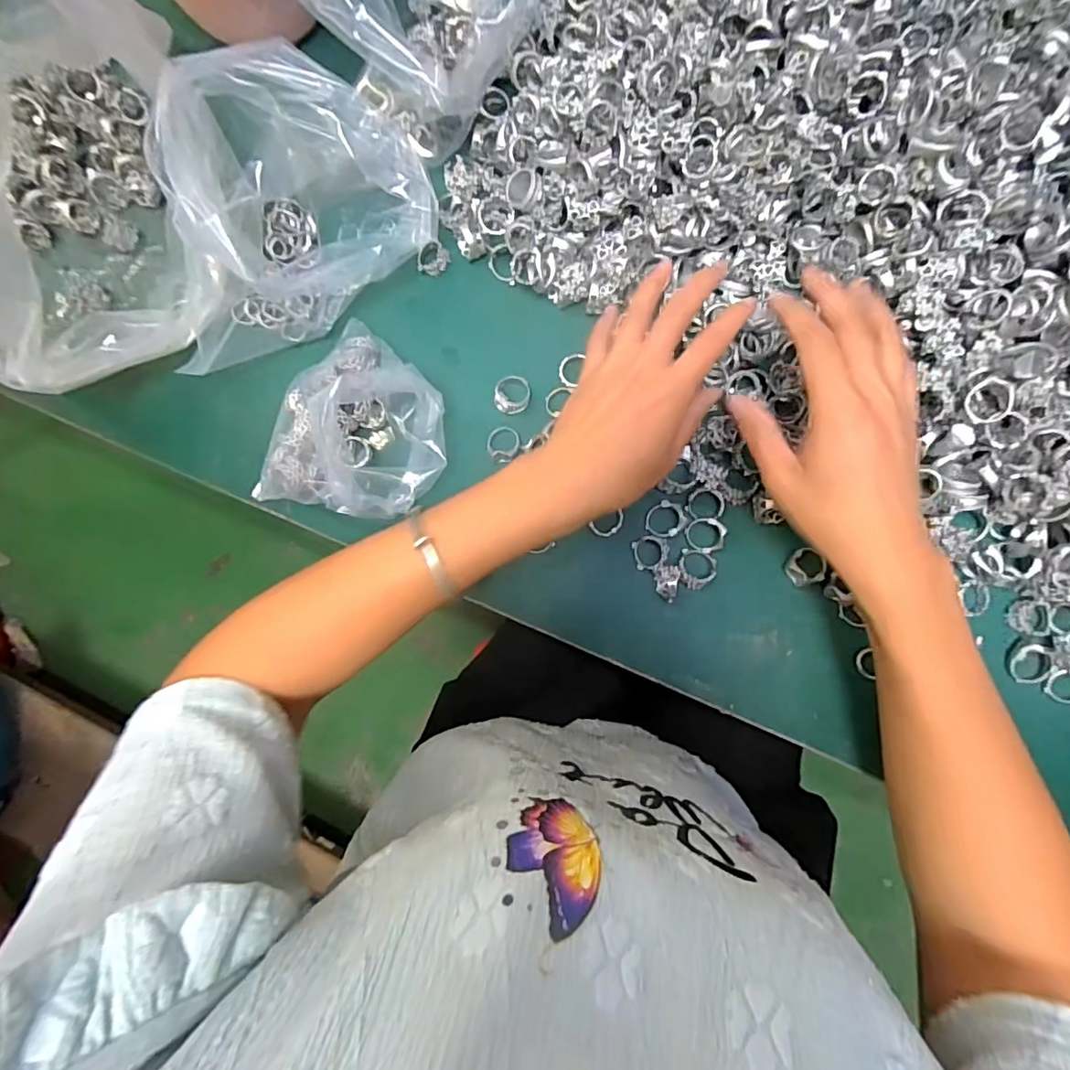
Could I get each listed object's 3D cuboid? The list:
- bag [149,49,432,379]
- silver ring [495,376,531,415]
[{"bbox_3d":[-0.172,-0.198,0.345,0.203,0.089,0.113,-38,85,5],"label":"bag"},{"bbox_3d":[-0.015,-0.097,0.373,0.023,0.013,0.027,15,91,7],"label":"silver ring"}]

